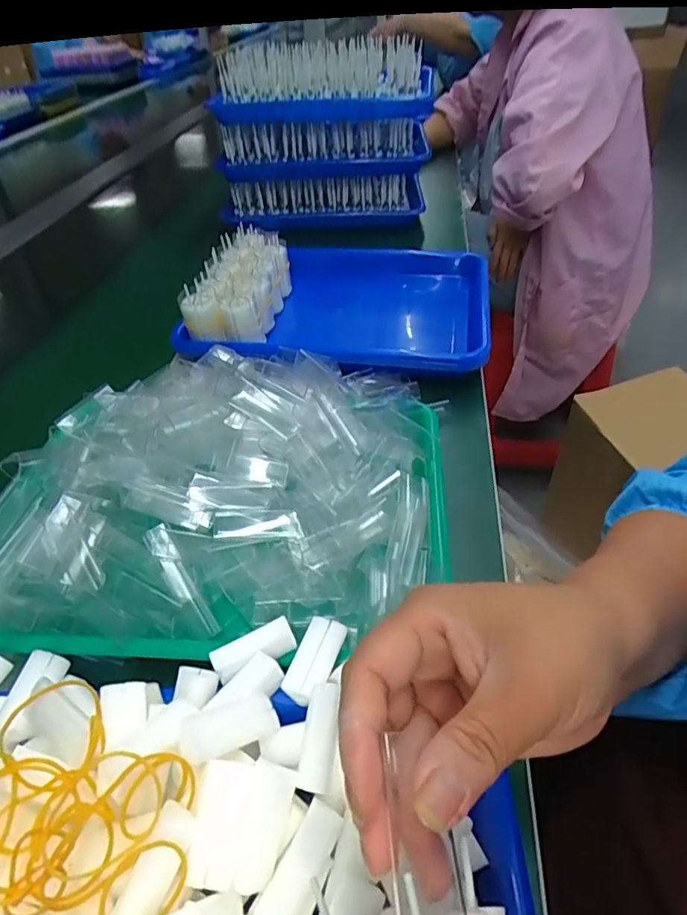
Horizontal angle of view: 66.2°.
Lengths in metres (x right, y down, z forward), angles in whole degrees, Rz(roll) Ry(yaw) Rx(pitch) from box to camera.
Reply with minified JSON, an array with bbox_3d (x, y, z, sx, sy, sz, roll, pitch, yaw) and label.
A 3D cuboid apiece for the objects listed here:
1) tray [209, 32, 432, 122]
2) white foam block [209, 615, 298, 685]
[{"bbox_3d":[-0.025,-0.543,0.755,0.295,0.078,0.172,9,44,14],"label":"tray"},{"bbox_3d":[-0.049,0.106,0.292,0.045,0.015,0.014,-24,46,-20],"label":"white foam block"}]

